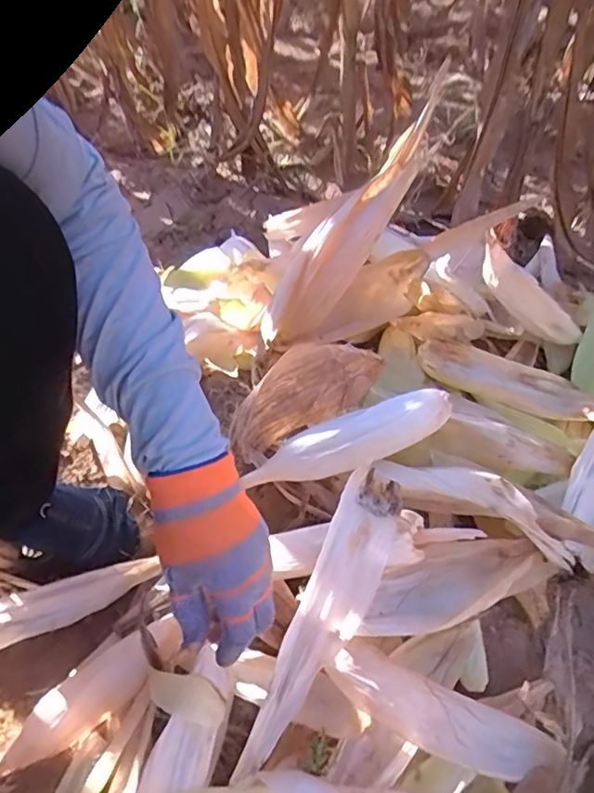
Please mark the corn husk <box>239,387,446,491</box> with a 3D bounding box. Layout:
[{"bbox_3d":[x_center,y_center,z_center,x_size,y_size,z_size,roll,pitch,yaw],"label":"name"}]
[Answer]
[{"bbox_3d":[0.049,0.045,0.539,0.198,0.034,0.042,-22,48,8],"label":"corn husk"}]

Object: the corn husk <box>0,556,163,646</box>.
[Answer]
[{"bbox_3d":[-0.250,0.210,0.568,0.220,0.035,0.033,-16,51,-8],"label":"corn husk"}]

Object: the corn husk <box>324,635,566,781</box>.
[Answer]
[{"bbox_3d":[0.107,0.247,0.439,0.173,0.031,0.044,23,54,7],"label":"corn husk"}]

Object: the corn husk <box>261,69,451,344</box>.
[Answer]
[{"bbox_3d":[0.048,-0.170,0.611,0.056,0.317,0.063,15,38,-34],"label":"corn husk"}]

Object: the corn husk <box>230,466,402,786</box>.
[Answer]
[{"bbox_3d":[0.019,0.177,0.448,0.054,0.018,0.243,21,72,23],"label":"corn husk"}]

